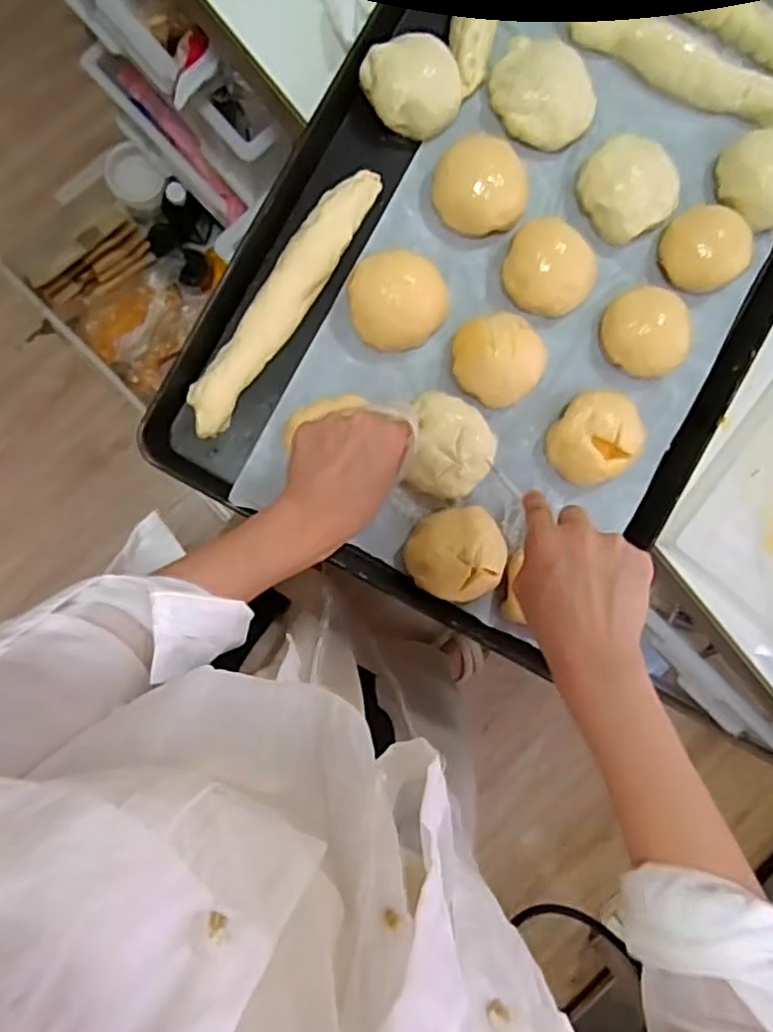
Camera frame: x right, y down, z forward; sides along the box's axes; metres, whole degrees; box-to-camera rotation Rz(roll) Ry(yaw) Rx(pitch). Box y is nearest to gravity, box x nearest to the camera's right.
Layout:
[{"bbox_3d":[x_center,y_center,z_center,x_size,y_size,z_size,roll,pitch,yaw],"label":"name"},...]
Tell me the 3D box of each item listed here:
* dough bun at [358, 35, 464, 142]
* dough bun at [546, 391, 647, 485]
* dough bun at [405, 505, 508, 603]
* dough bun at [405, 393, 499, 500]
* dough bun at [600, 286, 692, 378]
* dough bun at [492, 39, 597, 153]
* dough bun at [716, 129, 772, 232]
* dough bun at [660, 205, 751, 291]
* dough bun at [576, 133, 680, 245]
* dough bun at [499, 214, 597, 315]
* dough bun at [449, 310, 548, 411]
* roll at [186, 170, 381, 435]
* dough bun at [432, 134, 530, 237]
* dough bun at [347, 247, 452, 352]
[{"bbox_3d":[0.022,-0.330,0.526,0.069,0.037,0.072,0,92,-8],"label":"dough bun"},{"bbox_3d":[0.170,-0.062,0.553,0.070,0.043,0.081,36,87,-7],"label":"dough bun"},{"bbox_3d":[0.054,0.028,0.543,0.073,0.044,0.071,0,92,-8],"label":"dough bun"},{"bbox_3d":[0.049,-0.056,0.541,0.077,0.040,0.082,5,91,-8],"label":"dough bun"},{"bbox_3d":[0.212,-0.150,0.563,0.066,0.033,0.070,0,92,-8],"label":"dough bun"},{"bbox_3d":[0.123,-0.331,0.540,0.082,0.033,0.067,29,87,-8],"label":"dough bun"},{"bbox_3d":[0.312,-0.274,0.566,0.069,0.034,0.071,-4,92,-8],"label":"dough bun"},{"bbox_3d":[0.261,-0.219,0.565,0.065,0.029,0.064,-1,95,-7],"label":"dough bun"},{"bbox_3d":[0.195,-0.265,0.551,0.068,0.039,0.077,-44,97,-5],"label":"dough bun"},{"bbox_3d":[0.130,-0.196,0.546,0.068,0.034,0.067,0,92,-8],"label":"dough bun"},{"bbox_3d":[0.088,-0.122,0.541,0.066,0.041,0.067,0,92,-8],"label":"dough bun"},{"bbox_3d":[-0.080,-0.166,0.527,0.037,0.020,0.233,35,87,-7],"label":"roll"},{"bbox_3d":[0.075,-0.256,0.537,0.075,0.038,0.065,5,91,-8],"label":"dough bun"},{"bbox_3d":[0.010,-0.167,0.533,0.074,0.035,0.069,0,92,-8],"label":"dough bun"}]

